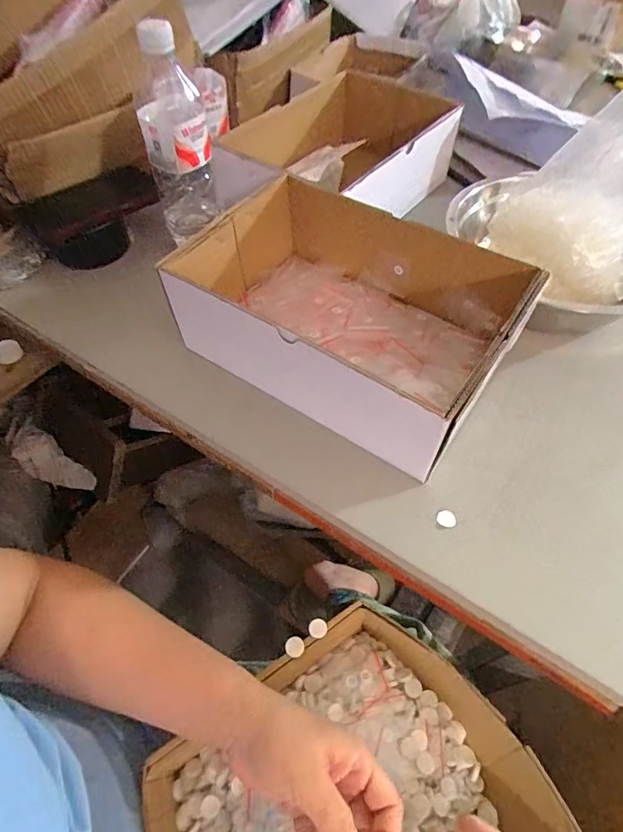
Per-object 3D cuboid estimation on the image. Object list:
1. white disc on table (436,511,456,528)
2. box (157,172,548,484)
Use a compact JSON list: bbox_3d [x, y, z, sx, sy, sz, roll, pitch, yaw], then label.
[{"bbox_3d":[0.109,0.084,0.376,0.015,0.006,0.013,8,56,6],"label":"white disc on table"},{"bbox_3d":[0.036,-0.099,0.440,0.274,0.104,0.191,28,60,18],"label":"box"}]

